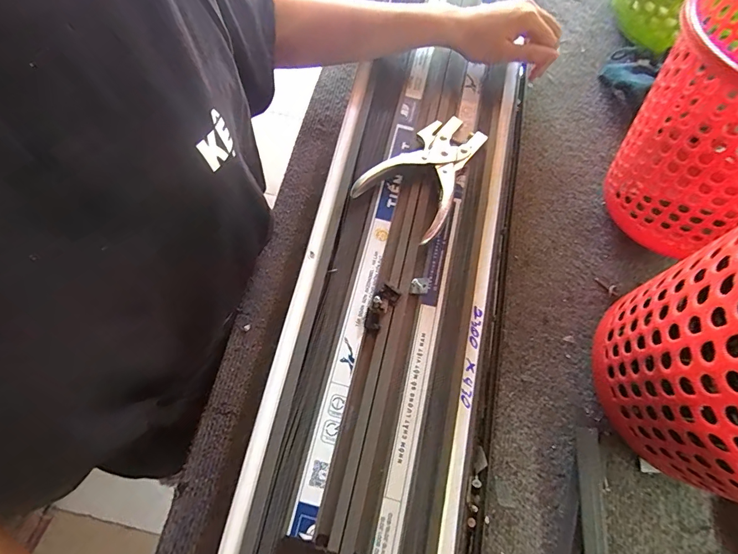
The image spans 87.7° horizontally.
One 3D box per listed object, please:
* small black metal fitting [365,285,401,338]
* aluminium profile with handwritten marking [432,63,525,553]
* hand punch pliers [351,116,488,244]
[{"bbox_3d":[0.010,0.032,0.364,0.021,0.014,0.045,33,71,10],"label":"small black metal fitting"},{"bbox_3d":[0.098,0.095,0.360,0.039,0.039,0.744,13,70,3],"label":"aluminium profile with handwritten marking"},{"bbox_3d":[0.062,-0.115,0.414,0.099,0.020,0.144,36,72,9],"label":"hand punch pliers"}]

